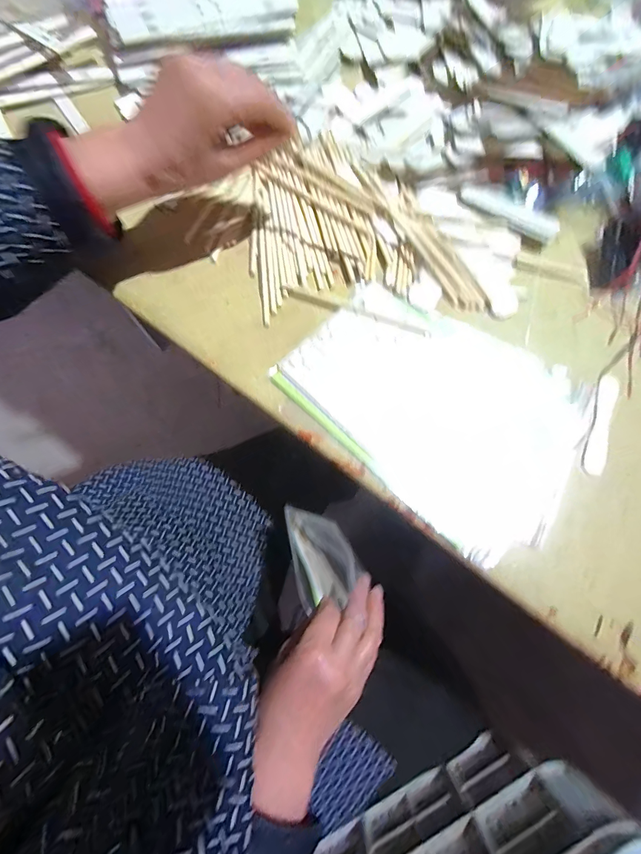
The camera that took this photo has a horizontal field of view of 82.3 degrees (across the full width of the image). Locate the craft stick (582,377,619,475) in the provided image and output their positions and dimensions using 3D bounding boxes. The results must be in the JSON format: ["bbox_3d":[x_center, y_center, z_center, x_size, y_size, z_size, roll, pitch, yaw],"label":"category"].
[{"bbox_3d":[0.246,-0.003,0.321,0.018,0.004,0.095,24,74,3],"label":"craft stick"}]

